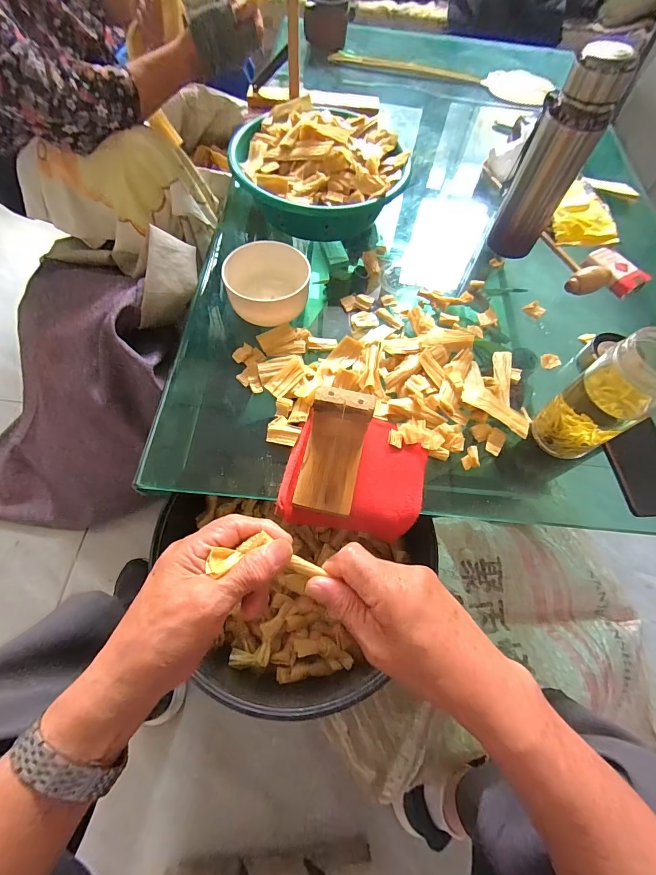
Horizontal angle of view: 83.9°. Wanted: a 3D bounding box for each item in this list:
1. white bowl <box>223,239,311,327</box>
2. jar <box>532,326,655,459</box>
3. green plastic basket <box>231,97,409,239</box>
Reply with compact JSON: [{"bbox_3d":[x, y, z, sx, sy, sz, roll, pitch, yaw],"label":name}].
[{"bbox_3d":[-0.076,-0.198,0.467,0.100,0.047,0.100,1,65,-3],"label":"white bowl"},{"bbox_3d":[0.290,-0.039,0.375,0.077,0.148,0.064,-28,69,-16],"label":"jar"},{"bbox_3d":[-0.014,-0.418,0.555,0.246,0.087,0.233,1,65,-3],"label":"green plastic basket"}]

